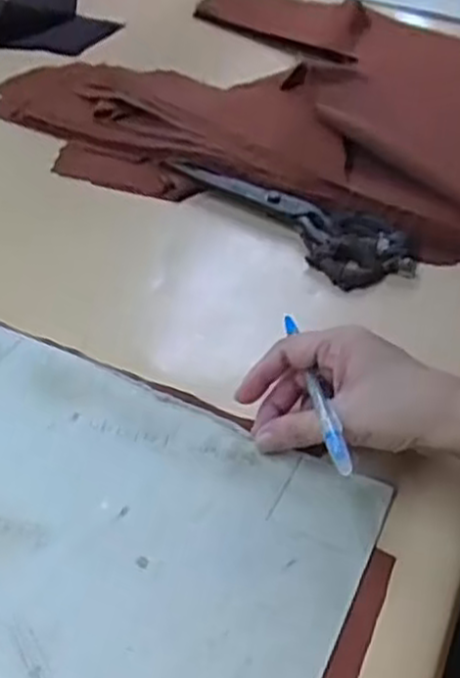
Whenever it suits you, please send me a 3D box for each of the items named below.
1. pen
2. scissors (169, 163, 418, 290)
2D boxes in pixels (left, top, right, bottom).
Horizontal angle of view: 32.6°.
[{"bbox_3d":[0.049,0.025,0.464,0.010,0.016,0.146,0,34,-10],"label":"pen"},{"bbox_3d":[0.056,-0.102,0.667,0.068,0.034,0.213,-31,54,-34],"label":"scissors"}]

